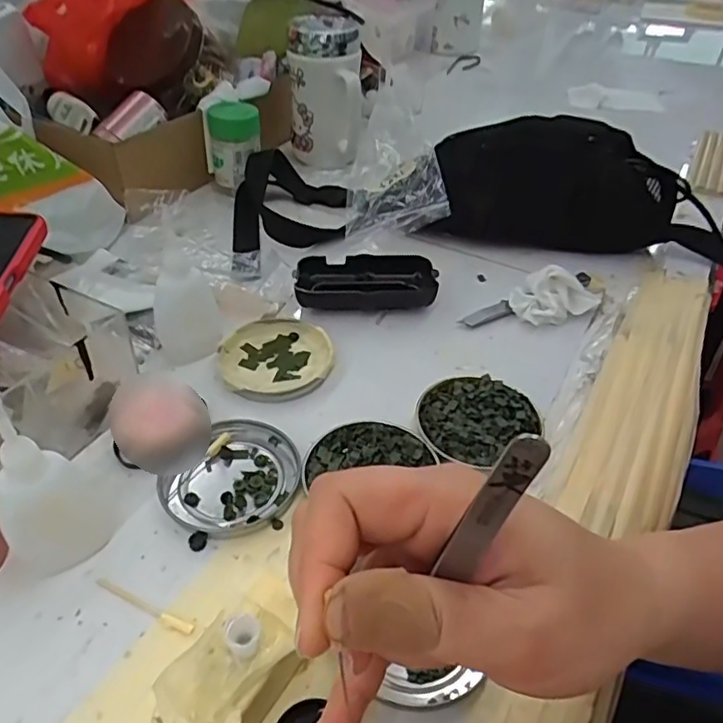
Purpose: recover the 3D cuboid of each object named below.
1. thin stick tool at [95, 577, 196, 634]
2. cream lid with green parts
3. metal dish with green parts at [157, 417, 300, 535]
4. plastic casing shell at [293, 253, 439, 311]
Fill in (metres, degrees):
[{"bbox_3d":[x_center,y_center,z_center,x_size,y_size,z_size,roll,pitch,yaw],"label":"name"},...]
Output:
[{"bbox_3d":[-0.107,0.119,0.296,0.058,0.004,0.007,20,45,18],"label":"thin stick tool"},{"bbox_3d":[-0.060,-0.003,0.429,0.078,0.012,0.078,2,43,-1],"label":"cream lid with green parts"},{"bbox_3d":[-0.074,0.068,0.353,0.069,0.010,0.075,2,43,-1],"label":"metal dish with green parts"},{"bbox_3d":[0.003,-0.065,0.486,0.109,0.021,0.048,-2,43,-5],"label":"plastic casing shell"}]

